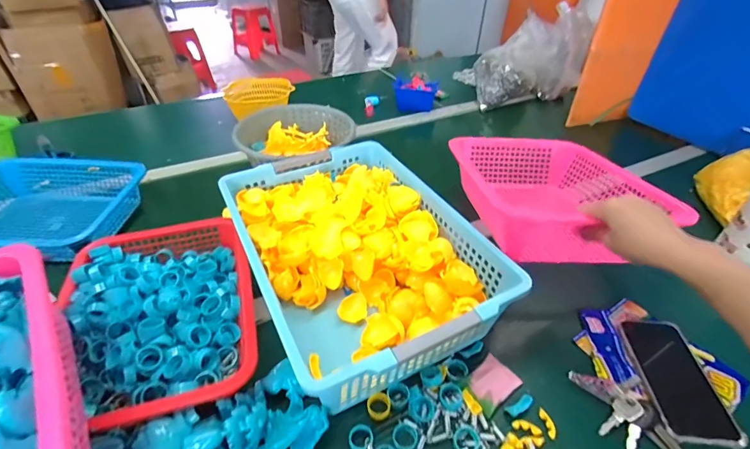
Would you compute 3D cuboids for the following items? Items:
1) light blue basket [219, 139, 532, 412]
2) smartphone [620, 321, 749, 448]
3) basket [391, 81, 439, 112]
[{"bbox_3d":[-0.040,0.029,0.553,0.272,0.110,0.435,-18,43,-22],"label":"light blue basket"},{"bbox_3d":[0.359,0.180,0.455,0.086,0.010,0.155,7,39,7],"label":"smartphone"},{"bbox_3d":[0.117,-0.371,1.102,0.130,0.056,0.097,-1,39,-2],"label":"basket"}]

